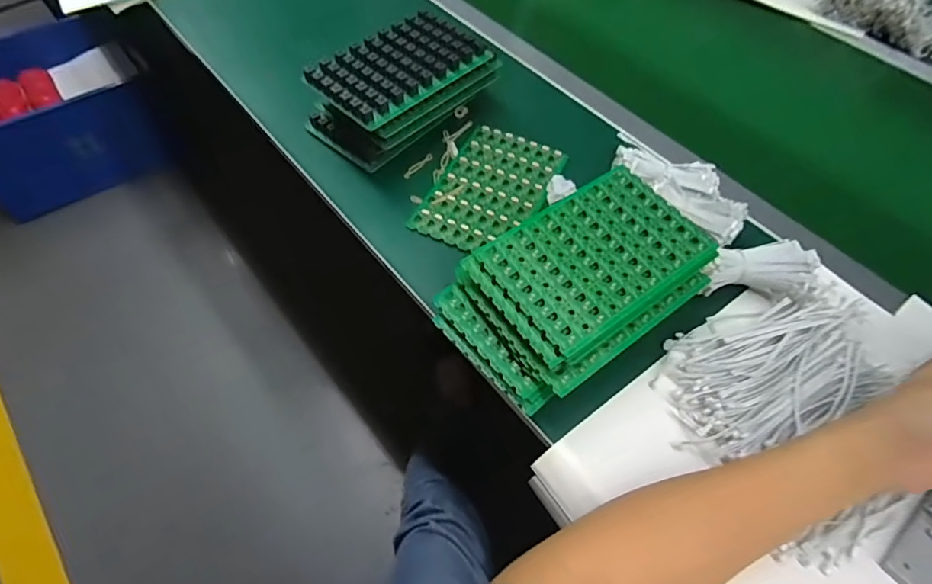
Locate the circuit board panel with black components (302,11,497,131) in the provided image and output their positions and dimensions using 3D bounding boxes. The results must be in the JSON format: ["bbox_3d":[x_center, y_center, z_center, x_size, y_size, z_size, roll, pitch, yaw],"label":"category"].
[{"bbox_3d":[-0.078,-0.259,0.584,0.106,0.029,0.192,40,63,21],"label":"circuit board panel with black components"}]

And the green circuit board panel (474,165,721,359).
[{"bbox_3d":[0.116,-0.035,0.456,0.186,0.017,0.127,-31,63,-21],"label":"green circuit board panel"}]

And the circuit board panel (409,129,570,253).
[{"bbox_3d":[0.030,-0.120,0.593,0.117,0.013,0.185,25,59,13],"label":"circuit board panel"}]

